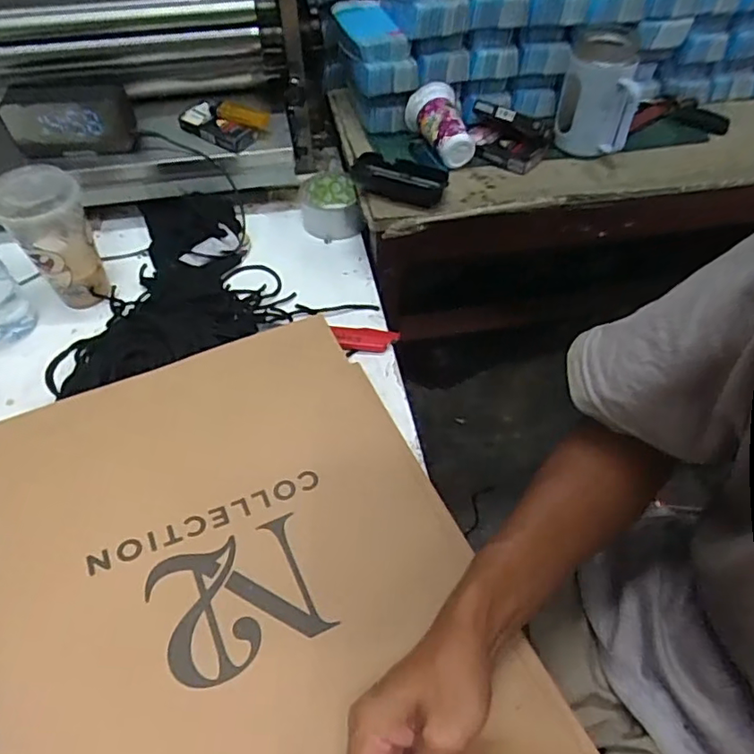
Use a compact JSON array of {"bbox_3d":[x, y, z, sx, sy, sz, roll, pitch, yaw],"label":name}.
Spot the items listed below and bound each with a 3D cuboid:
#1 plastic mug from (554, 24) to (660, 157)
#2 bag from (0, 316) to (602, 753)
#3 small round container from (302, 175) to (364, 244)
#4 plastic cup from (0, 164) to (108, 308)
[{"bbox_3d":[0.285,-0.362,0.710,0.099,0.116,0.106,13,53,10],"label":"plastic mug"},{"bbox_3d":[-0.082,0.181,0.402,0.346,0.043,0.504,-18,54,-14],"label":"bag"},{"bbox_3d":[-0.062,-0.230,0.771,0.080,0.044,0.087,-7,52,-6],"label":"small round container"},{"bbox_3d":[-0.364,-0.160,0.645,0.081,0.145,0.094,-24,55,-18],"label":"plastic cup"}]

